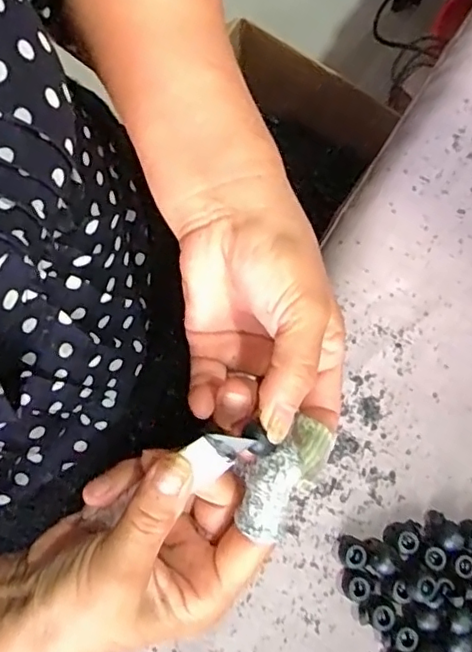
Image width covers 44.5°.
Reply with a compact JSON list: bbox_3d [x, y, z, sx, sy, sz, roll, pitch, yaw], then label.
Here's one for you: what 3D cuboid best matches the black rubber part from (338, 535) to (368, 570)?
[{"bbox_3d":[0.064,0.124,0.315,0.013,0.009,0.016,8,76,1],"label":"black rubber part"}]

